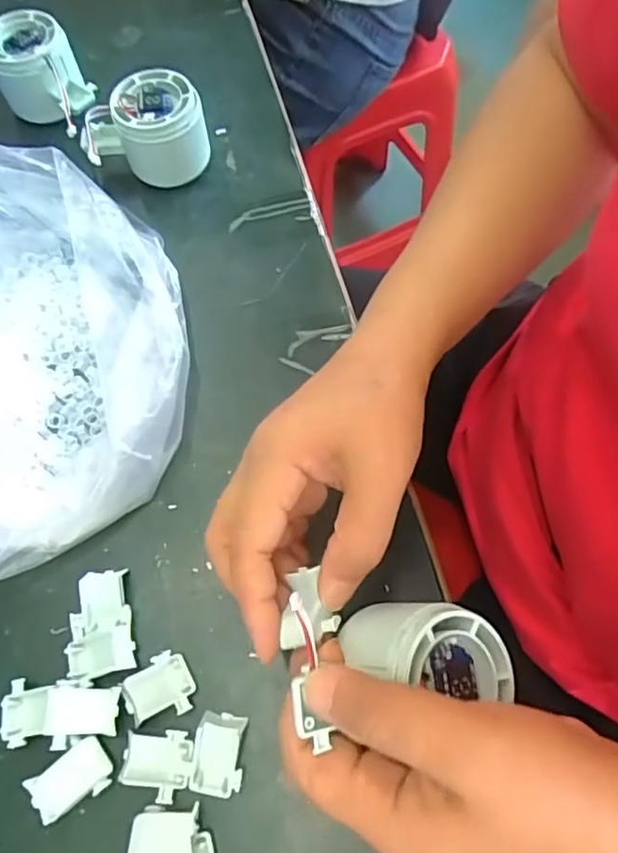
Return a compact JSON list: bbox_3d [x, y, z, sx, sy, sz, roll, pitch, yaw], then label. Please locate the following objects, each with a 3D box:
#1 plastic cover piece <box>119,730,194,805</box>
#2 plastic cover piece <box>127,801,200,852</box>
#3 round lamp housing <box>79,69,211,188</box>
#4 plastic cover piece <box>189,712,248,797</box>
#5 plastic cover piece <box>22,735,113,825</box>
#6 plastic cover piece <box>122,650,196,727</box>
[{"bbox_3d":[-0.071,0.155,0.283,0.033,0.005,0.029,5,67,4],"label":"plastic cover piece"},{"bbox_3d":[-0.064,0.183,0.271,0.028,0.006,0.028,1,67,2],"label":"plastic cover piece"},{"bbox_3d":[-0.113,-0.197,0.418,0.088,0.050,0.052,-4,67,0],"label":"round lamp housing"},{"bbox_3d":[-0.042,0.152,0.286,0.023,0.005,0.033,3,67,3],"label":"plastic cover piece"},{"bbox_3d":[-0.110,0.161,0.284,0.034,0.008,0.025,-32,70,-12],"label":"plastic cover piece"},{"bbox_3d":[-0.072,0.127,0.297,0.031,0.008,0.029,-29,69,-10],"label":"plastic cover piece"}]

